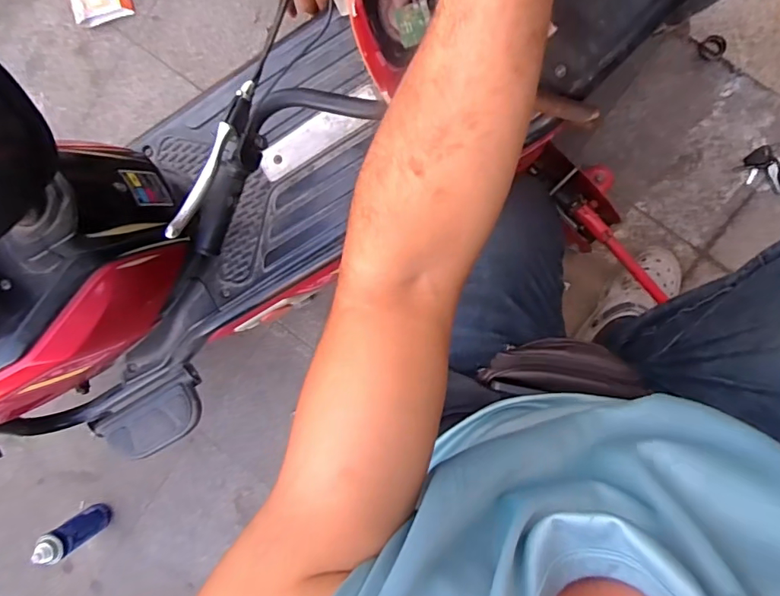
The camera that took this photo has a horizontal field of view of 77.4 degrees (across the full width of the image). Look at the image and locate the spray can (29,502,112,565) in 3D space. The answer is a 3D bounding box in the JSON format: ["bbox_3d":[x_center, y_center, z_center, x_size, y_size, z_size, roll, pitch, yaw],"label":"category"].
[{"bbox_3d":[-0.630,0.471,0.975,0.058,0.164,0.055,0,91,6],"label":"spray can"}]

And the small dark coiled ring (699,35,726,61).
[{"bbox_3d":[0.590,-0.459,0.892,0.044,0.009,0.044,8,114,18],"label":"small dark coiled ring"}]

